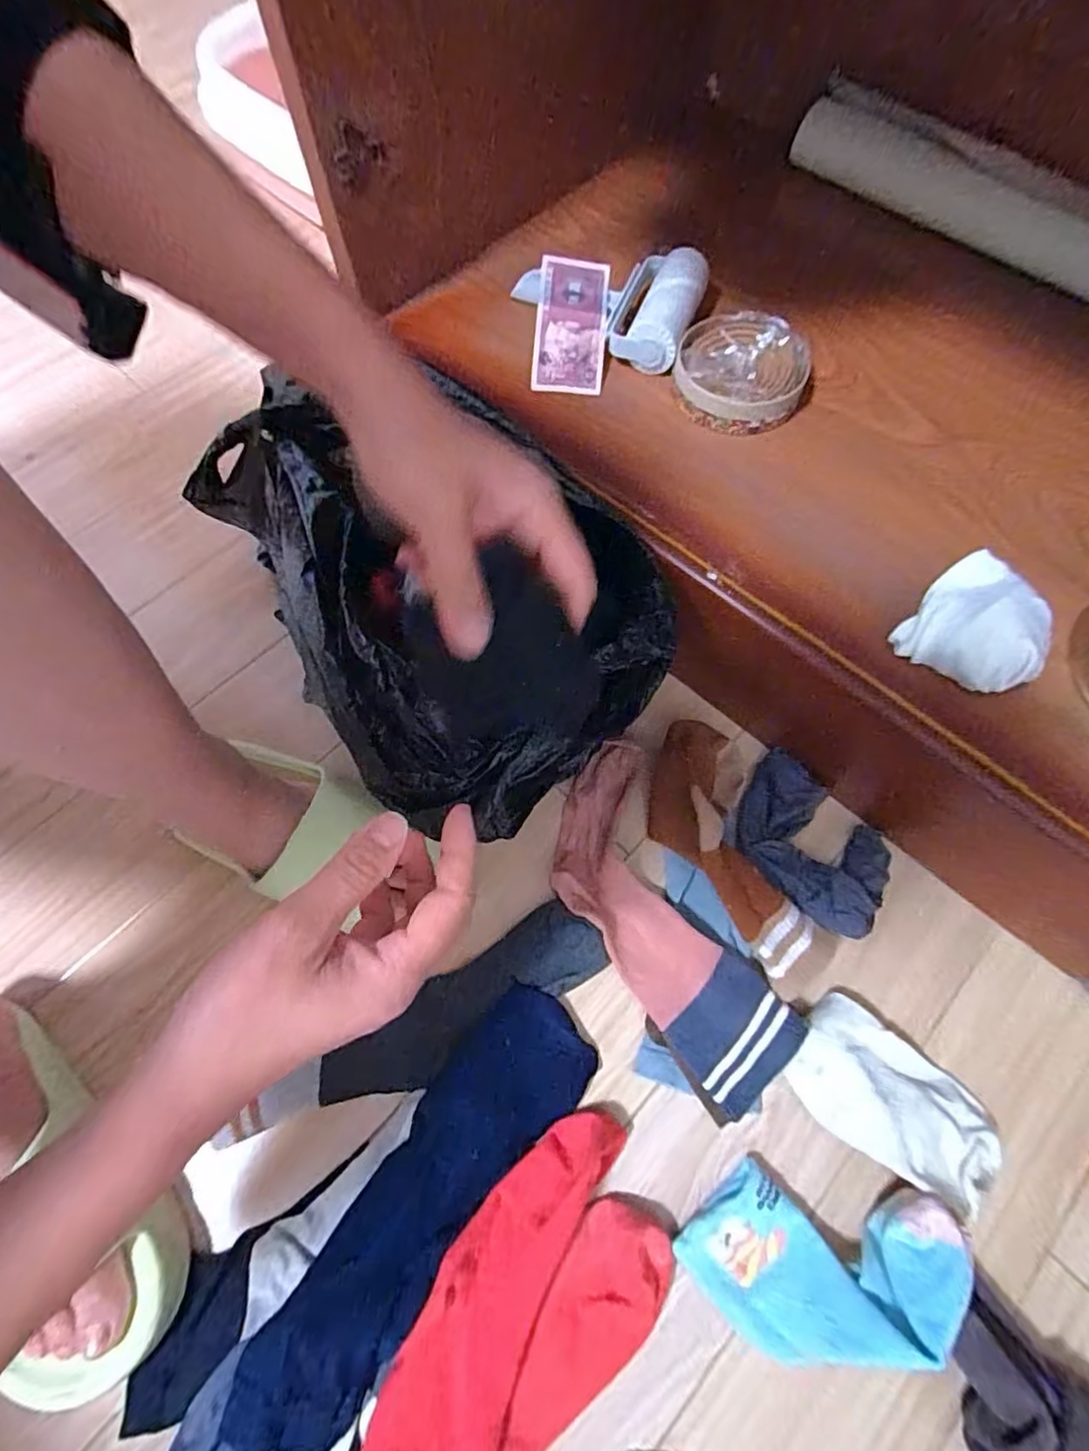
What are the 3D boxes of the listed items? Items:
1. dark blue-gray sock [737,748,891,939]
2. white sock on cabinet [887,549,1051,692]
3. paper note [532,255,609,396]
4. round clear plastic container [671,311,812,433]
[{"bbox_3d":[0.212,0.095,0.482,0.094,0.029,0.135,-40,74,-13],"label":"dark blue-gray sock"},{"bbox_3d":[0.278,-0.064,0.380,0.072,0.060,0.078,0,69,1],"label":"white sock on cabinet"},{"bbox_3d":[0.022,-0.338,0.505,0.058,0.007,0.119,5,85,-3],"label":"paper note"},{"bbox_3d":[0.157,-0.285,0.481,0.099,0.032,0.094,0,69,1],"label":"round clear plastic container"}]

